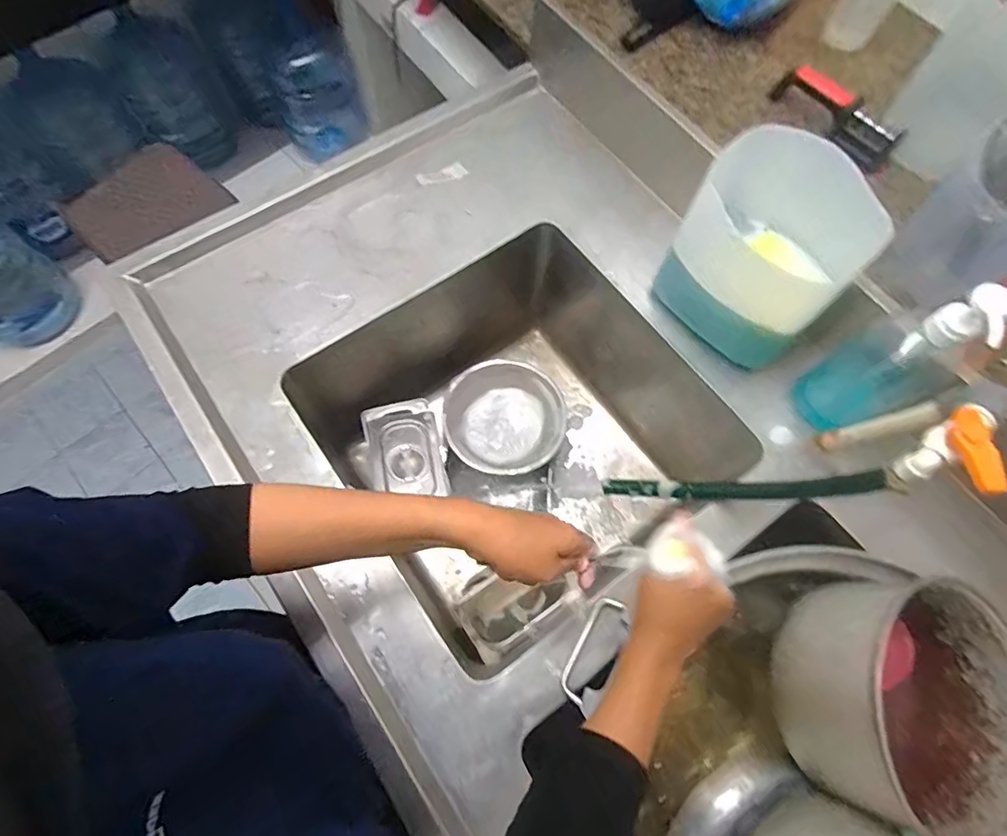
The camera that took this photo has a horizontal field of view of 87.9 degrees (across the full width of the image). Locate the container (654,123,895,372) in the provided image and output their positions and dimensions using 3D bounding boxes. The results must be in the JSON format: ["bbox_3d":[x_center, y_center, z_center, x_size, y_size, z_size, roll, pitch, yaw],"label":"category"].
[{"bbox_3d":[0.301,-0.187,0.624,0.130,0.197,0.186,-43,76,-15],"label":"container"}]

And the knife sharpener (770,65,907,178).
[{"bbox_3d":[0.503,-0.460,0.787,0.051,0.072,0.204,-36,74,-14],"label":"knife sharpener"}]

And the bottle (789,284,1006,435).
[{"bbox_3d":[0.406,-0.057,0.556,0.076,0.236,0.081,-35,74,-13],"label":"bottle"}]

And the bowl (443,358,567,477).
[{"bbox_3d":[0.003,0.006,0.921,0.201,0.076,0.199,0,70,1],"label":"bowl"}]

